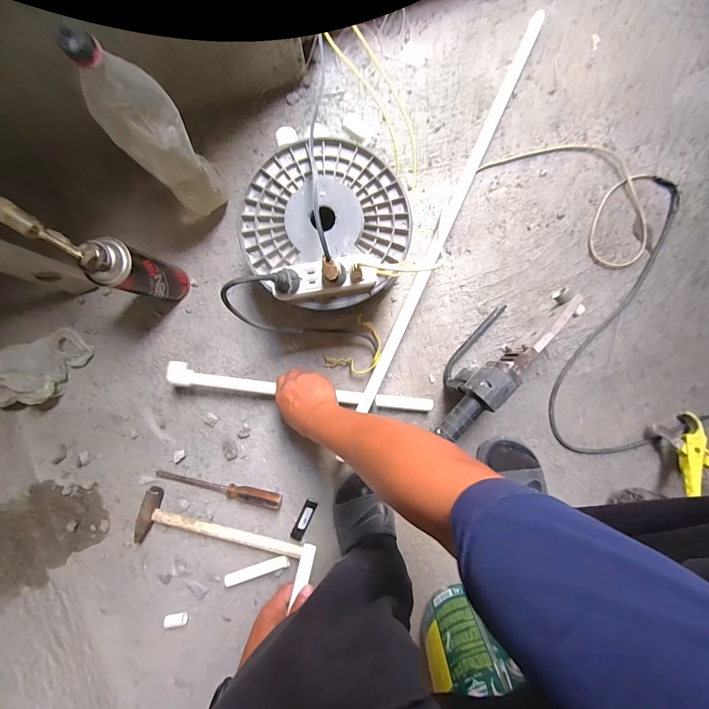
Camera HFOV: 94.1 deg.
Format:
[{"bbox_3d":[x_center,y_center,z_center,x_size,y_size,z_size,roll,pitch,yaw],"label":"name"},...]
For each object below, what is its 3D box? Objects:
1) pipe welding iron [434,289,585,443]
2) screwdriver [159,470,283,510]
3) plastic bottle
[{"bbox_3d":[0.229,0.003,0.534,0.080,0.133,0.290,45,92,0],"label":"pipe welding iron"},{"bbox_3d":[-0.250,0.248,0.602,0.234,0.036,0.033,9,93,1],"label":"screwdriver"},{"bbox_3d":[-0.254,-0.284,0.465,0.094,0.305,0.077,-35,91,3],"label":"plastic bottle"}]

